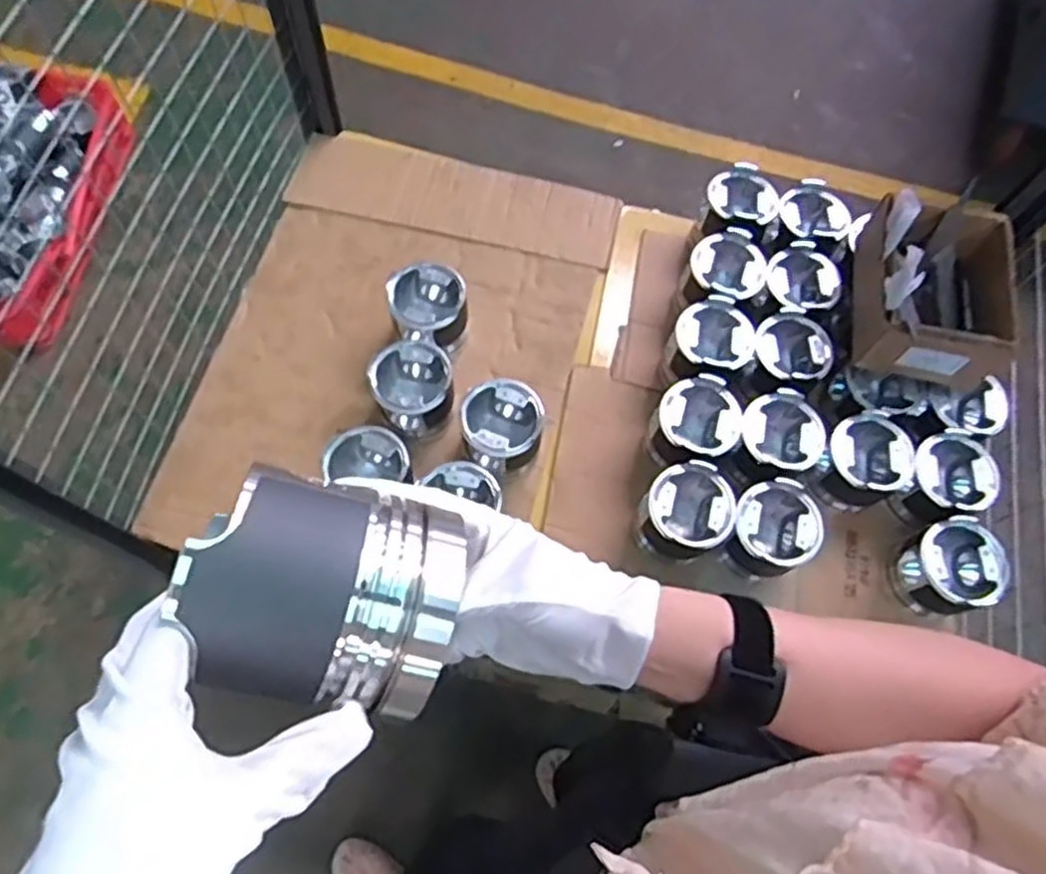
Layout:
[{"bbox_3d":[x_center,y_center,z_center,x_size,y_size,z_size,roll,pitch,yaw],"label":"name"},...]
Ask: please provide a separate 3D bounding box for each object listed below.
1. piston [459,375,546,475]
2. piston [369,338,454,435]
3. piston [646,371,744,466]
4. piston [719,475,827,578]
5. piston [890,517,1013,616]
[{"bbox_3d":[-0.025,-0.006,0.931,0.098,0.101,0.098,1,67,-2],"label":"piston"},{"bbox_3d":[-0.138,-0.058,0.958,0.094,0.096,0.101,1,67,-2],"label":"piston"},{"bbox_3d":[0.210,-0.010,0.949,0.105,0.105,0.097,1,67,-2],"label":"piston"},{"bbox_3d":[0.289,0.114,0.897,0.108,0.115,0.100,-24,71,-12],"label":"piston"},{"bbox_3d":[0.500,0.158,0.894,0.096,0.115,0.096,1,67,-2],"label":"piston"}]

